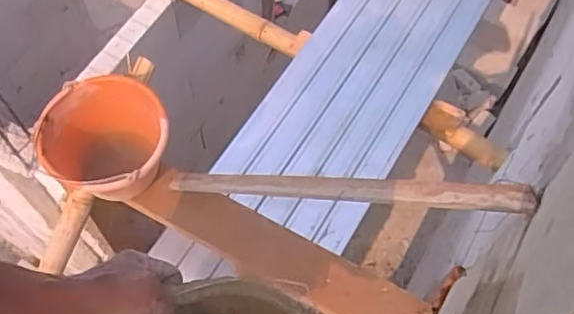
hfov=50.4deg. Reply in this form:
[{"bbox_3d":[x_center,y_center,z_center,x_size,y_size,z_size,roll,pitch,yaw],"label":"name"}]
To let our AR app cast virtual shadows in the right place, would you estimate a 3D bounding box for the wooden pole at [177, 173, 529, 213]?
[{"bbox_3d":[0.039,0.051,0.997,0.742,0.025,0.037,0,53,42],"label":"wooden pole"}]

